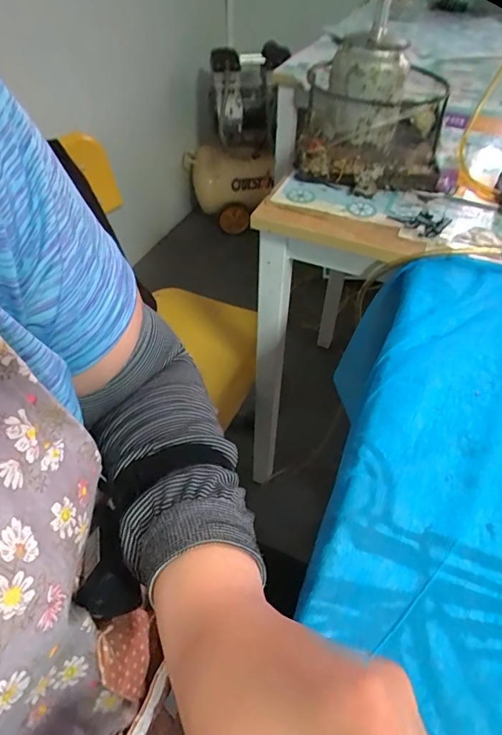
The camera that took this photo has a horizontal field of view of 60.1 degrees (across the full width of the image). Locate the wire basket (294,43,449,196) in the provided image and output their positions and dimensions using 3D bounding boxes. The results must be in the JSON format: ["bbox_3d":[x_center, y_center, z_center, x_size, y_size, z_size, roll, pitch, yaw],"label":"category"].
[{"bbox_3d":[0.171,-0.345,0.598,0.189,0.143,0.190,9,48,7],"label":"wire basket"}]

